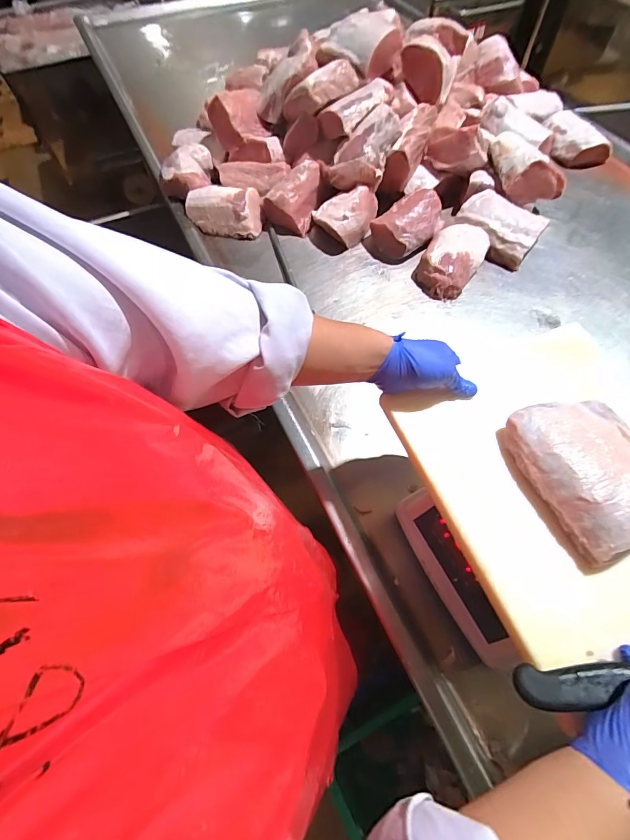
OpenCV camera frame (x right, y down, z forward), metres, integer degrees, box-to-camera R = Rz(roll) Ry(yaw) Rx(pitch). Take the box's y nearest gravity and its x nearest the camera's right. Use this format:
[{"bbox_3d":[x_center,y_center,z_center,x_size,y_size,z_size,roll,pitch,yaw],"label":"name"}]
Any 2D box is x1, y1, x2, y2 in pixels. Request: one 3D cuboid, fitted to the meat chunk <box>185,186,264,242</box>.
[{"bbox_3d":[-0.201,-0.465,0.899,0.162,0.062,0.100,3,62,2],"label":"meat chunk"}]

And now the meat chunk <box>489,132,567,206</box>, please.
[{"bbox_3d":[0.451,-0.557,0.882,0.133,0.080,0.157,-13,63,-6],"label":"meat chunk"}]

